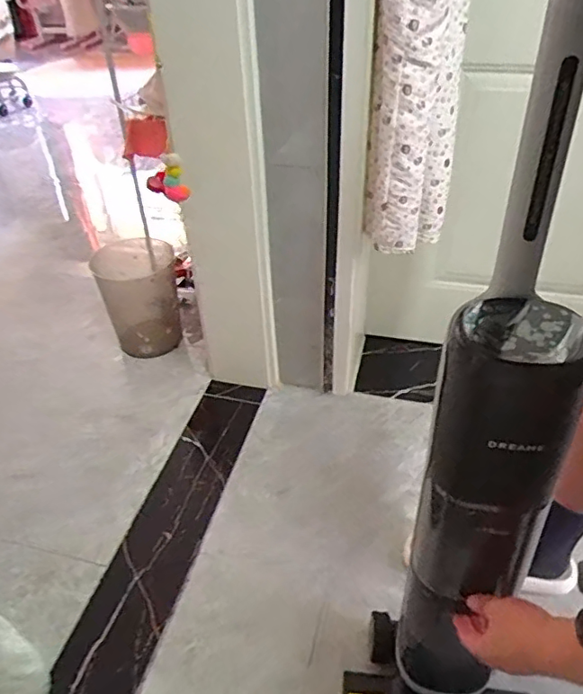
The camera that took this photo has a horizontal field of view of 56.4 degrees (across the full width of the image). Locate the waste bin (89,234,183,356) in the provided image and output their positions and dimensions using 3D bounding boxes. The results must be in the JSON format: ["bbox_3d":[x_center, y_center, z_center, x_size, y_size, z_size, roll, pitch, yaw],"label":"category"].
[{"bbox_3d":[-0.431,-0.144,1.592,0.214,0.297,0.215,-14,43,-13],"label":"waste bin"}]

